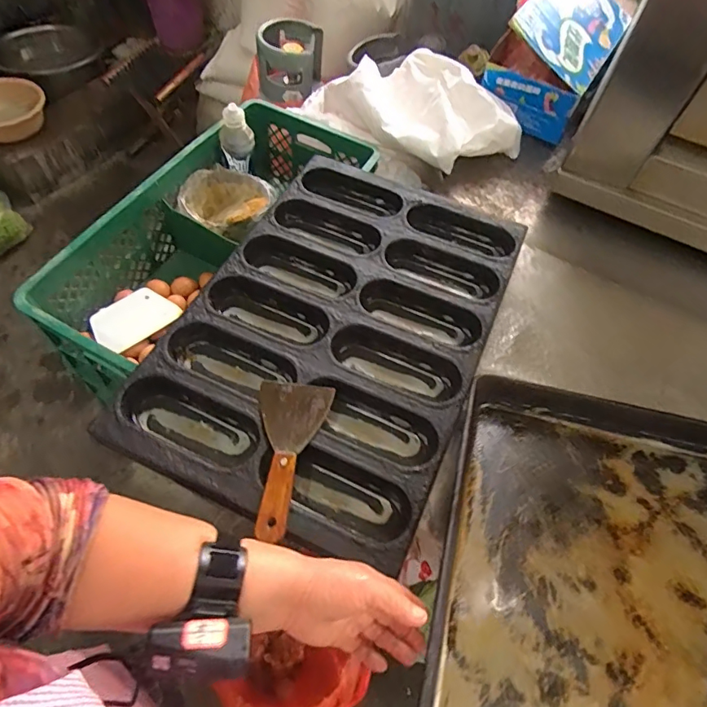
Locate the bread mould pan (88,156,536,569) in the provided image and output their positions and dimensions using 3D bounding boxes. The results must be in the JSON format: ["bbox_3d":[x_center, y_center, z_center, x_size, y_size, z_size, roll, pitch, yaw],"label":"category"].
[{"bbox_3d":[-0.013,-0.046,0.700,0.406,0.047,0.619,23,59,9],"label":"bread mould pan"}]

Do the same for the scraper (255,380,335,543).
[{"bbox_3d":[-0.081,0.116,0.563,0.087,0.023,0.193,7,58,0],"label":"scraper"}]

